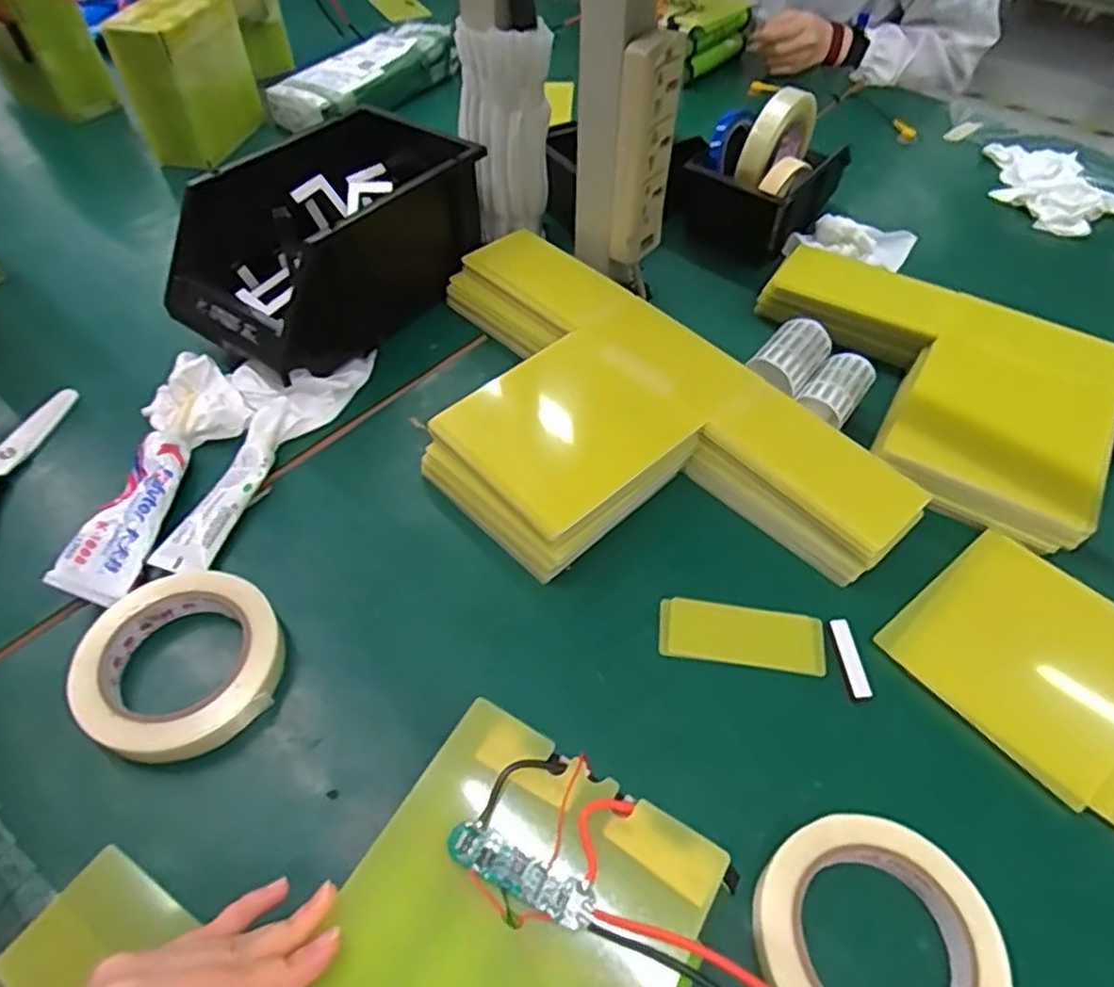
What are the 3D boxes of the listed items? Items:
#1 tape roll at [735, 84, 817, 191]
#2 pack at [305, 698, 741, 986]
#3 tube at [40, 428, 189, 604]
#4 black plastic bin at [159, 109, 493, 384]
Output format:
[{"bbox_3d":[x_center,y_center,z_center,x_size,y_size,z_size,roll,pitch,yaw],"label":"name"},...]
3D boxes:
[{"bbox_3d":[0.217,-0.347,0.710,0.032,0.099,0.116,30,57,22],"label":"tape roll"},{"bbox_3d":[-0.018,0.178,0.294,0.136,0.021,0.138,28,51,20],"label":"pack"},{"bbox_3d":[-0.293,0.012,0.493,0.039,0.024,0.136,2,51,1],"label":"tube"},{"bbox_3d":[-0.187,-0.221,0.642,0.148,0.127,0.277,32,59,23],"label":"black plastic bin"}]

